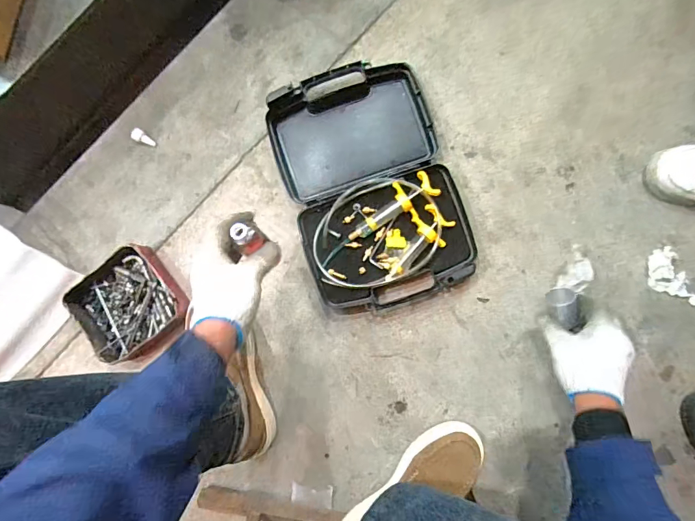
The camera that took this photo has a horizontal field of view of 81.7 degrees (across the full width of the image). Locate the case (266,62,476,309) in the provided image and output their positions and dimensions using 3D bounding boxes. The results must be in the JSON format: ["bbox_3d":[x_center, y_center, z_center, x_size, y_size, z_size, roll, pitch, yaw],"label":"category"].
[{"bbox_3d":[0.038,-0.126,0.683,0.268,0.046,0.405,-18,86,3],"label":"case"}]

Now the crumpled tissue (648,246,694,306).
[{"bbox_3d":[0.532,0.031,0.667,0.056,0.012,0.101,-21,86,2],"label":"crumpled tissue"}]

